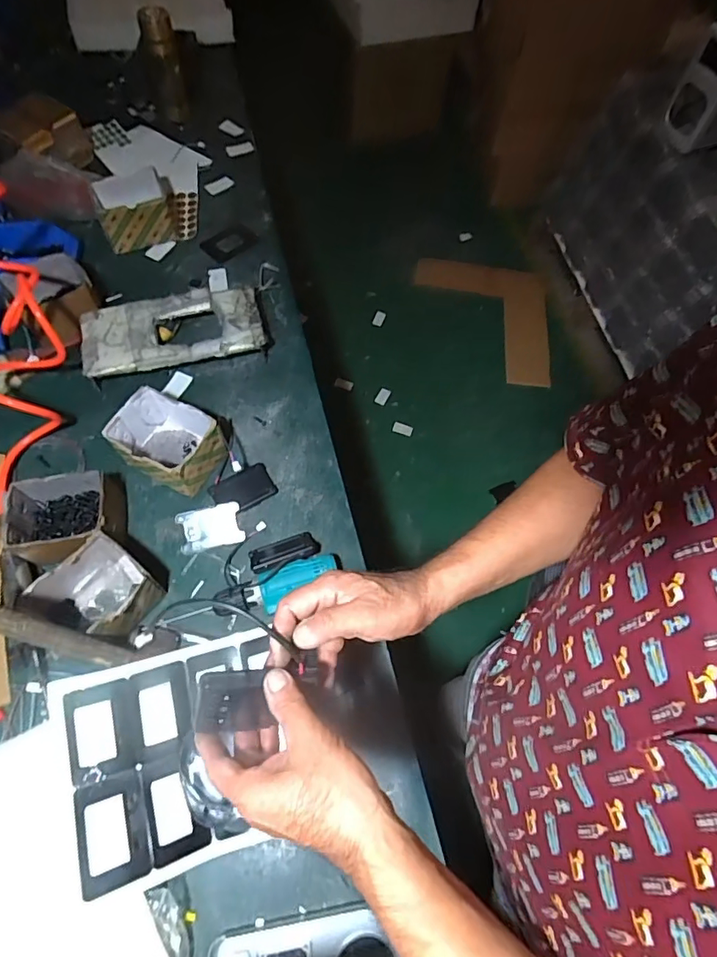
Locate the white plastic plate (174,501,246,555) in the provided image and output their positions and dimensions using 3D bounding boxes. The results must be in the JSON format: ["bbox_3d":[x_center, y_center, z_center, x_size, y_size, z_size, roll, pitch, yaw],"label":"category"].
[{"bbox_3d":[-0.234,0.077,0.789,0.095,0.006,0.065,-13,81,-7],"label":"white plastic plate"}]

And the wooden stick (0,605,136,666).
[{"bbox_3d":[-0.365,0.181,0.580,0.022,0.214,0.030,-6,56,39],"label":"wooden stick"}]

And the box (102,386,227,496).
[{"bbox_3d":[-0.306,-0.058,0.804,0.151,0.089,0.122,31,67,12],"label":"box"}]

